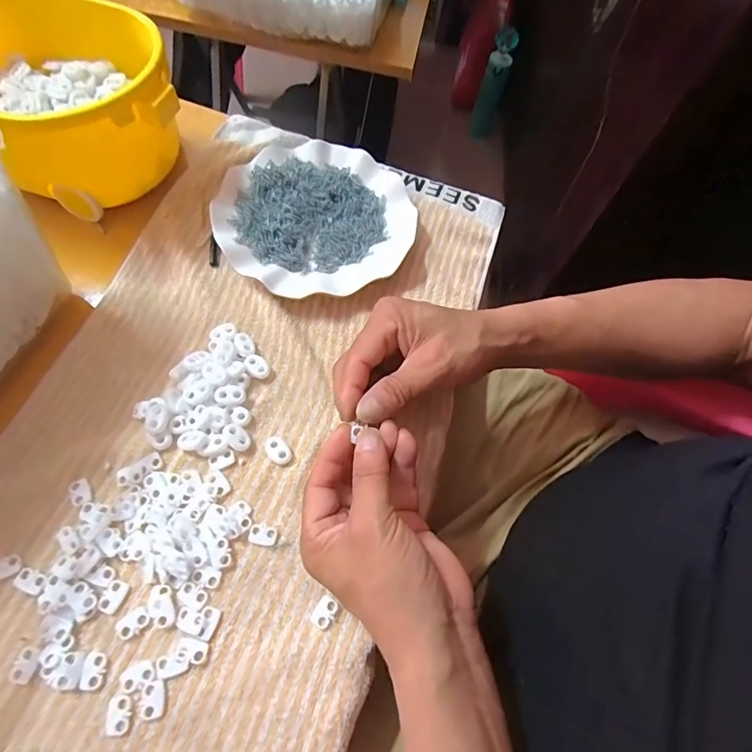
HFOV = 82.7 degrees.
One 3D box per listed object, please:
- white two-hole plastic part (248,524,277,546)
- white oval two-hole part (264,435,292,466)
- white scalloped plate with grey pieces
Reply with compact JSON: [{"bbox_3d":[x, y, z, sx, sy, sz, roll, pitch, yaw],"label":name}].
[{"bbox_3d":[-0.078,0.109,0.295,0.018,0.004,0.013,9,64,-2],"label":"white two-hole plastic part"},{"bbox_3d":[-0.073,0.056,0.318,0.024,0.006,0.014,43,68,14],"label":"white oval two-hole part"},{"bbox_3d":[-0.063,-0.164,0.411,0.180,0.023,0.187,2,64,-5],"label":"white scalloped plate with grey pieces"}]

